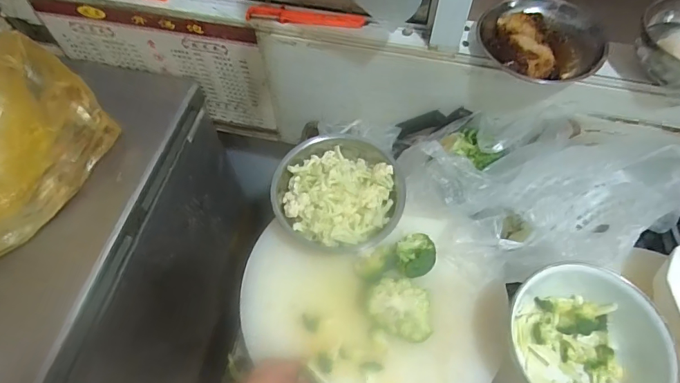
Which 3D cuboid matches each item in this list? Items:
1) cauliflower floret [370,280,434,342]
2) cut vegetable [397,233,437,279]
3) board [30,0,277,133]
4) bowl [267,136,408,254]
[{"bbox_3d":[0.081,0.157,0.582,0.084,0.052,0.070,20,62,11],"label":"cauliflower floret"},{"bbox_3d":[0.109,0.091,0.622,0.052,0.036,0.059,-17,62,-9],"label":"cut vegetable"},{"bbox_3d":[-0.339,-0.235,0.842,0.406,0.245,0.014,12,61,7],"label":"board"},{"bbox_3d":[0.003,-0.009,0.639,0.183,0.082,0.190,15,62,9],"label":"bowl"}]

